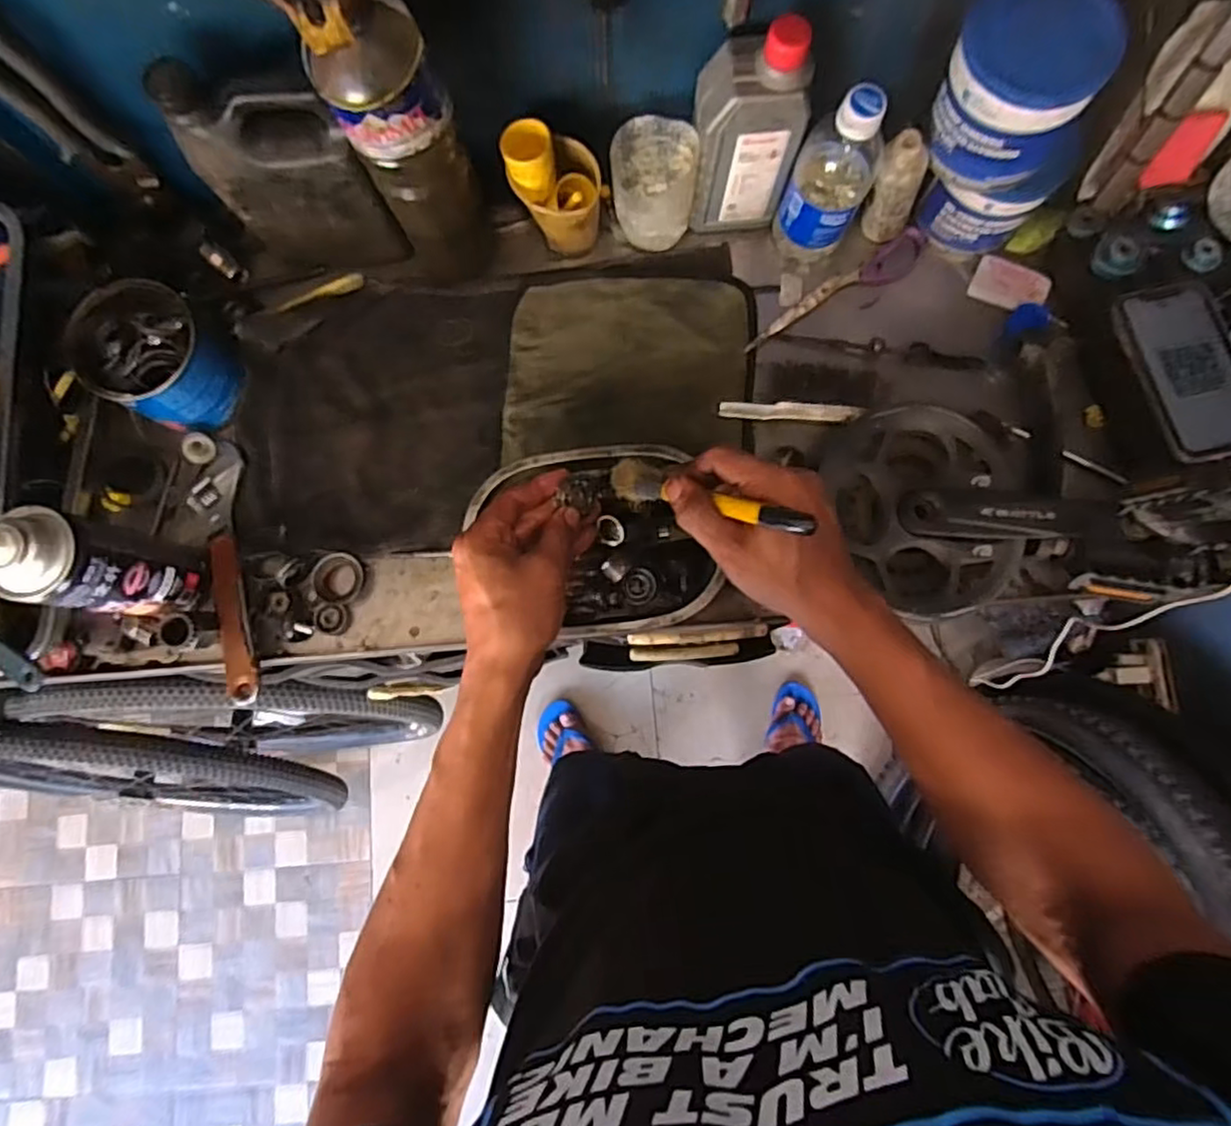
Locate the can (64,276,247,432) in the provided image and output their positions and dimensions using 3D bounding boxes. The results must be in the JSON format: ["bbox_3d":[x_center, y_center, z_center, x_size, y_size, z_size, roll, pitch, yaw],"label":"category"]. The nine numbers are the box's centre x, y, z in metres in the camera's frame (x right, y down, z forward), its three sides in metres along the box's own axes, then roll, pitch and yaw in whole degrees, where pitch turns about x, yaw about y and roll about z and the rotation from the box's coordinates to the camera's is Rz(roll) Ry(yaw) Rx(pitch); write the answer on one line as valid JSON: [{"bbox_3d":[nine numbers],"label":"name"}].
[{"bbox_3d":[-0.389,-0.173,0.577,0.094,0.092,0.098,0,81,2],"label":"can"}]

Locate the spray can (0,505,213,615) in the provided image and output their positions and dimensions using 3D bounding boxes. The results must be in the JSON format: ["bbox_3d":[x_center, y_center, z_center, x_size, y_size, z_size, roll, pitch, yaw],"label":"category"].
[{"bbox_3d":[-0.389,0.001,0.505,0.069,0.183,0.063,0,81,2],"label":"spray can"}]

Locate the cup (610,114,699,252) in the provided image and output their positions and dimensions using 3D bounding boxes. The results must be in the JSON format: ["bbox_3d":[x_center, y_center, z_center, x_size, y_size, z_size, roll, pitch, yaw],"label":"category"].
[{"bbox_3d":[0.033,-0.324,0.586,0.069,0.088,0.063,0,81,2],"label":"cup"}]

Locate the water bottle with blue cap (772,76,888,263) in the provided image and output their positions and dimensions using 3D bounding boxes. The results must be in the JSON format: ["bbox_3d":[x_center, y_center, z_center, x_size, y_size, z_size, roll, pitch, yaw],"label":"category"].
[{"bbox_3d":[0.176,-0.312,0.551,0.064,0.159,0.058,25,82,5],"label":"water bottle with blue cap"}]

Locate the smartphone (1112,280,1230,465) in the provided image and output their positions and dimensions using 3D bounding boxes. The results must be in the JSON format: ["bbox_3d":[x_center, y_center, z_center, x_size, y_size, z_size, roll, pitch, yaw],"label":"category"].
[{"bbox_3d":[0.466,-0.154,0.538,0.085,0.013,0.155,-9,73,-1],"label":"smartphone"}]

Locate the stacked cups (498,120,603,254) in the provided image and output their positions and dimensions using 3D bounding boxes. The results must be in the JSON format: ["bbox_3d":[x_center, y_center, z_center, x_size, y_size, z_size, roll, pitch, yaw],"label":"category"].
[{"bbox_3d":[-0.050,-0.313,0.578,0.074,0.108,0.060,-5,81,1],"label":"stacked cups"}]

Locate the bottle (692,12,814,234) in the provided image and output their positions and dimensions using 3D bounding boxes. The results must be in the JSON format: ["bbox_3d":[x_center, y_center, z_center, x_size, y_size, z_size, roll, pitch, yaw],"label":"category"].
[{"bbox_3d":[0.106,-0.346,0.546,0.081,0.168,0.052,-2,81,1],"label":"bottle"}]

